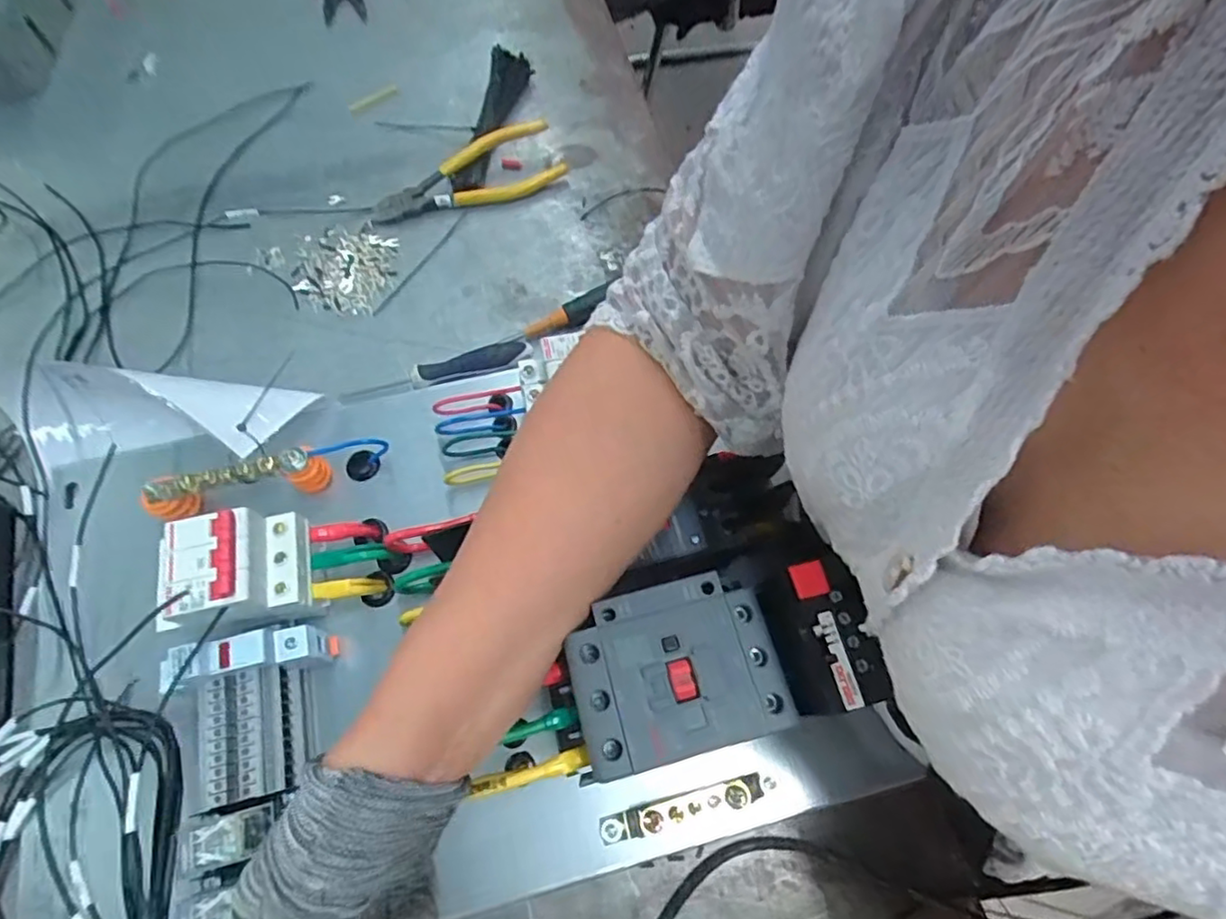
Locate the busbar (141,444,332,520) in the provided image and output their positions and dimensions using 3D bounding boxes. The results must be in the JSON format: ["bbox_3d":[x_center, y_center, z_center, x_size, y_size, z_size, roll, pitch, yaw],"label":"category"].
[{"bbox_3d":[-0.240,0.015,0.405,0.106,0.030,0.022,-15,68,-7],"label":"busbar"}]

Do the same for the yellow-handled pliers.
[{"bbox_3d":[-0.125,-0.243,0.547,0.169,0.019,0.063,-28,71,-12],"label":"yellow-handled pliers"}]

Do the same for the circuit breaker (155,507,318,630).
[{"bbox_3d":[-0.211,0.063,0.358,0.064,0.058,0.056,-11,68,-6],"label":"circuit breaker"}]

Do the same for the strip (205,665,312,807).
[{"bbox_3d":[-0.190,0.147,0.340,0.035,0.042,0.062,-12,68,-6],"label":"strip"}]

